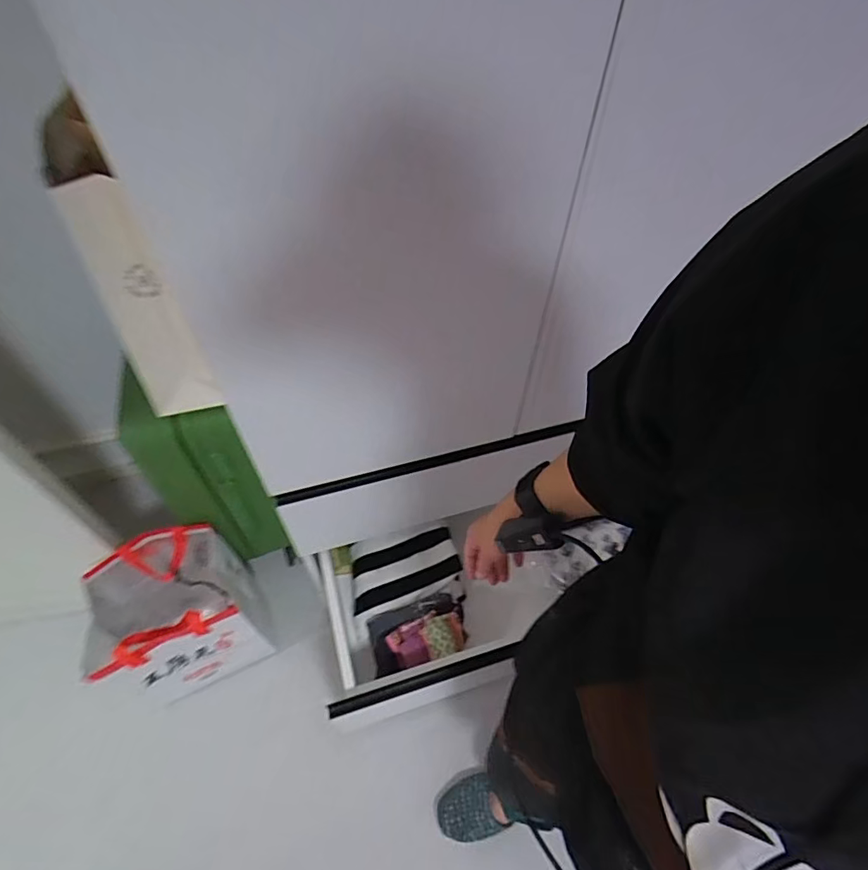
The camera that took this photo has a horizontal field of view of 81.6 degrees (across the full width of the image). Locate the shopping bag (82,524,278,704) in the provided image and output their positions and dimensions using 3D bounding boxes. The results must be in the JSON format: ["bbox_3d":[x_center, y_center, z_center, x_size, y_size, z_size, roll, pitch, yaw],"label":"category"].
[{"bbox_3d":[-0.562,0.391,1.108,0.307,0.275,0.265,-24,57,-19],"label":"shopping bag"}]

